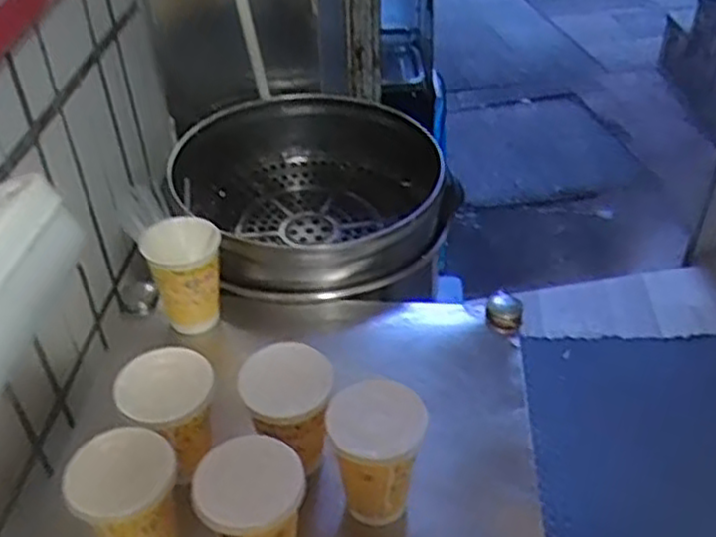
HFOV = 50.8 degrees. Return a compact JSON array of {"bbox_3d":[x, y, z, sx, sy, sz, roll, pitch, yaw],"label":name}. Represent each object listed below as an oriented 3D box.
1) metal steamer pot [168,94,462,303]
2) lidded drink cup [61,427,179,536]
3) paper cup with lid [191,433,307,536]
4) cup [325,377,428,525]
[{"bbox_3d":[-0.062,-0.090,0.961,0.335,0.125,0.347,-1,40,1],"label":"metal steamer pot"},{"bbox_3d":[-0.173,0.182,0.577,0.077,0.092,0.072,-16,42,-17],"label":"lidded drink cup"},{"bbox_3d":[-0.077,0.189,0.568,0.076,0.110,0.072,-1,40,1],"label":"paper cup with lid"},{"bbox_3d":[0.014,0.148,0.601,0.072,0.102,0.072,-1,40,1],"label":"cup"}]

